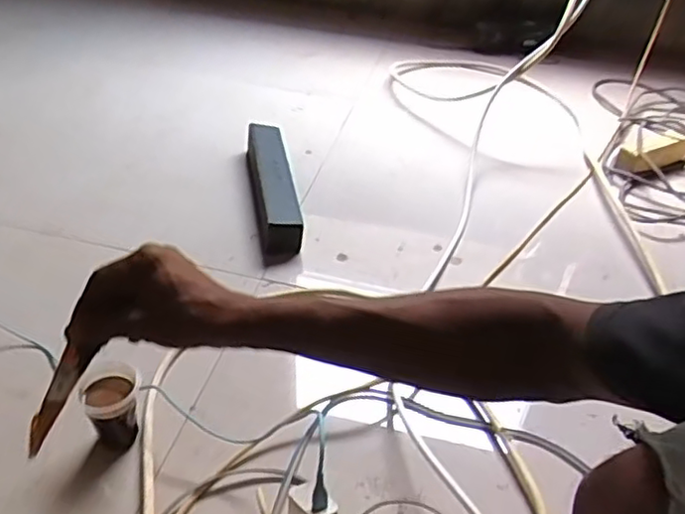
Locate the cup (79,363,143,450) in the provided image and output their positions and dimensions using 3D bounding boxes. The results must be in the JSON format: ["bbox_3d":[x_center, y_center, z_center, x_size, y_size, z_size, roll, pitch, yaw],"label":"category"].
[{"bbox_3d":[-0.252,0.169,0.732,0.061,0.083,0.063,-11,42,-18],"label":"cup"}]

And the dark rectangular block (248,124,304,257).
[{"bbox_3d":[-0.121,-0.121,1.120,0.071,0.060,0.322,-4,41,-11],"label":"dark rectangular block"}]

